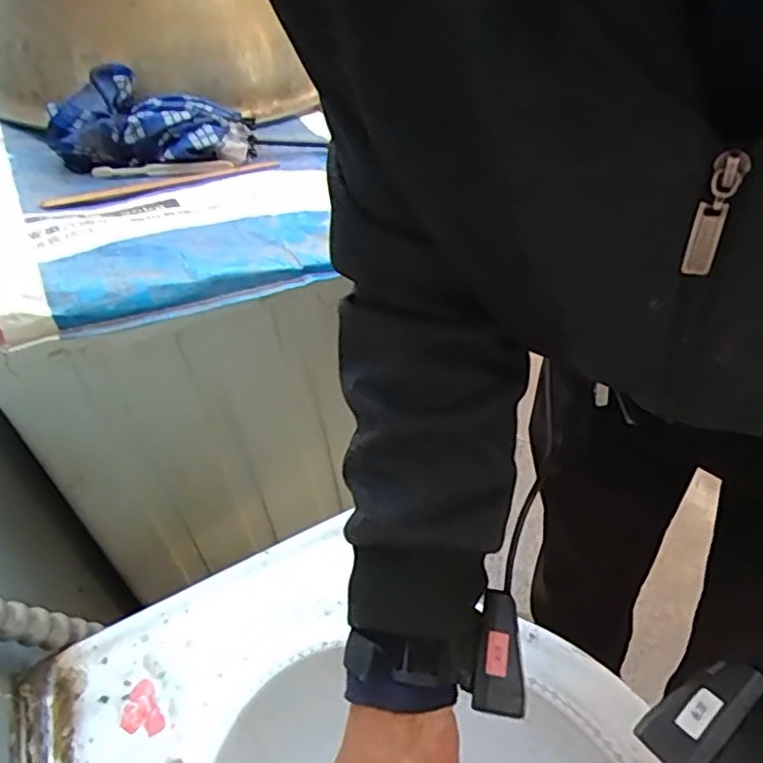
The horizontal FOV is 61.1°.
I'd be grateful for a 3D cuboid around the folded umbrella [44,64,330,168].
[{"bbox_3d":[-0.285,-0.319,0.783,0.212,0.085,0.092,-5,41,3],"label":"folded umbrella"}]

